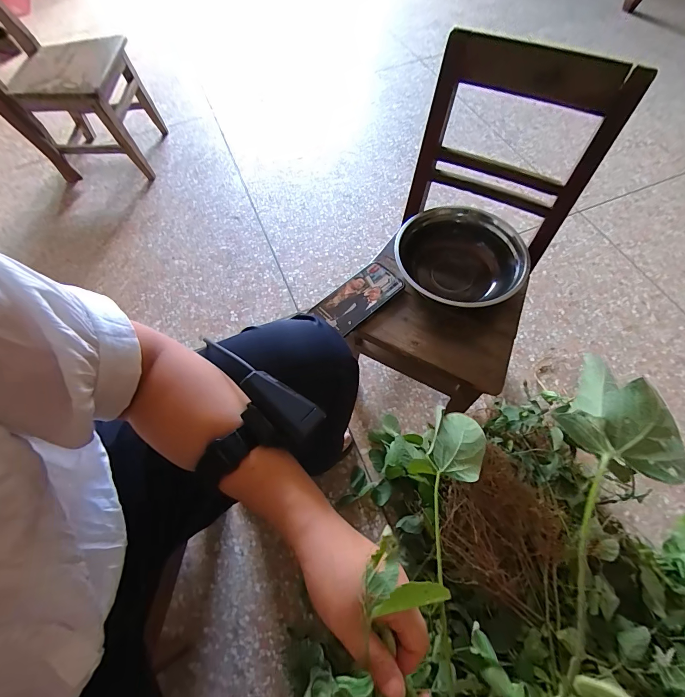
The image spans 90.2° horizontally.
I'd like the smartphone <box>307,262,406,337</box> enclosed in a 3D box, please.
[{"bbox_3d":[0.027,-0.085,0.563,0.146,0.011,0.075,-42,69,-15],"label":"smartphone"}]

